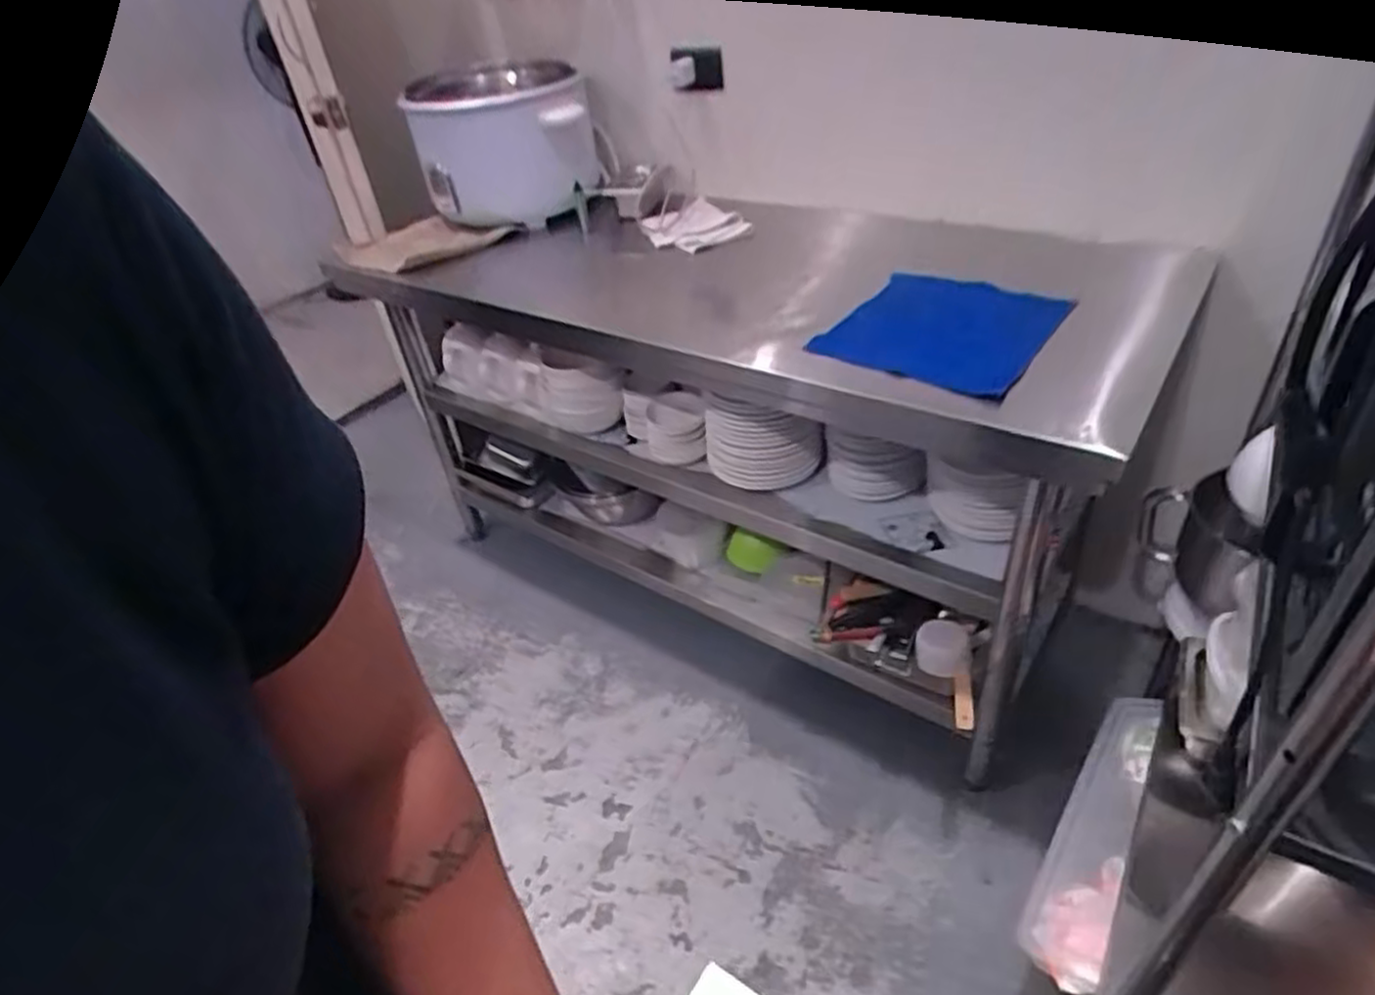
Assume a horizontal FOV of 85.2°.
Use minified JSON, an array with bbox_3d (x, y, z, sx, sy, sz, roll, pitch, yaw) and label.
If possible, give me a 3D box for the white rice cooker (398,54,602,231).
[{"bbox_3d":[-0.407,-0.834,1.732,0.362,0.270,0.386,-2,37,7],"label":"white rice cooker"}]

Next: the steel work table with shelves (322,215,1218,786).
[{"bbox_3d":[-0.021,-0.125,1.492,1.490,0.683,0.441,19,45,31],"label":"steel work table with shelves"}]

